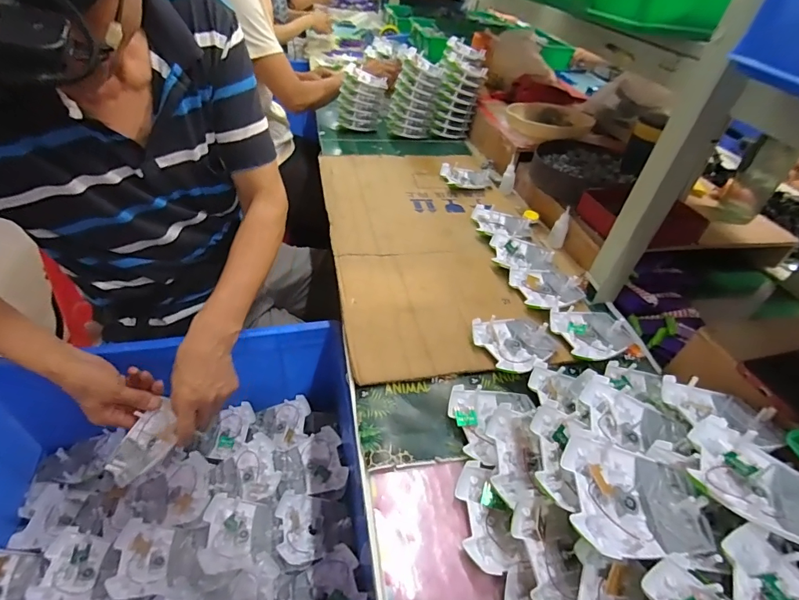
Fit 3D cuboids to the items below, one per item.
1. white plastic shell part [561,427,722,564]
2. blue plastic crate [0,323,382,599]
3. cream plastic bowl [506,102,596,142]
[{"bbox_3d":[0.197,0.162,0.359,0.105,0.025,0.104,7,42,1],"label":"white plastic shell part"},{"bbox_3d":[-0.331,0.273,0.583,0.529,0.224,0.438,-3,43,-10],"label":"blue plastic crate"},{"bbox_3d":[0.328,-0.395,0.957,0.195,0.059,0.152,21,45,17],"label":"cream plastic bowl"}]

